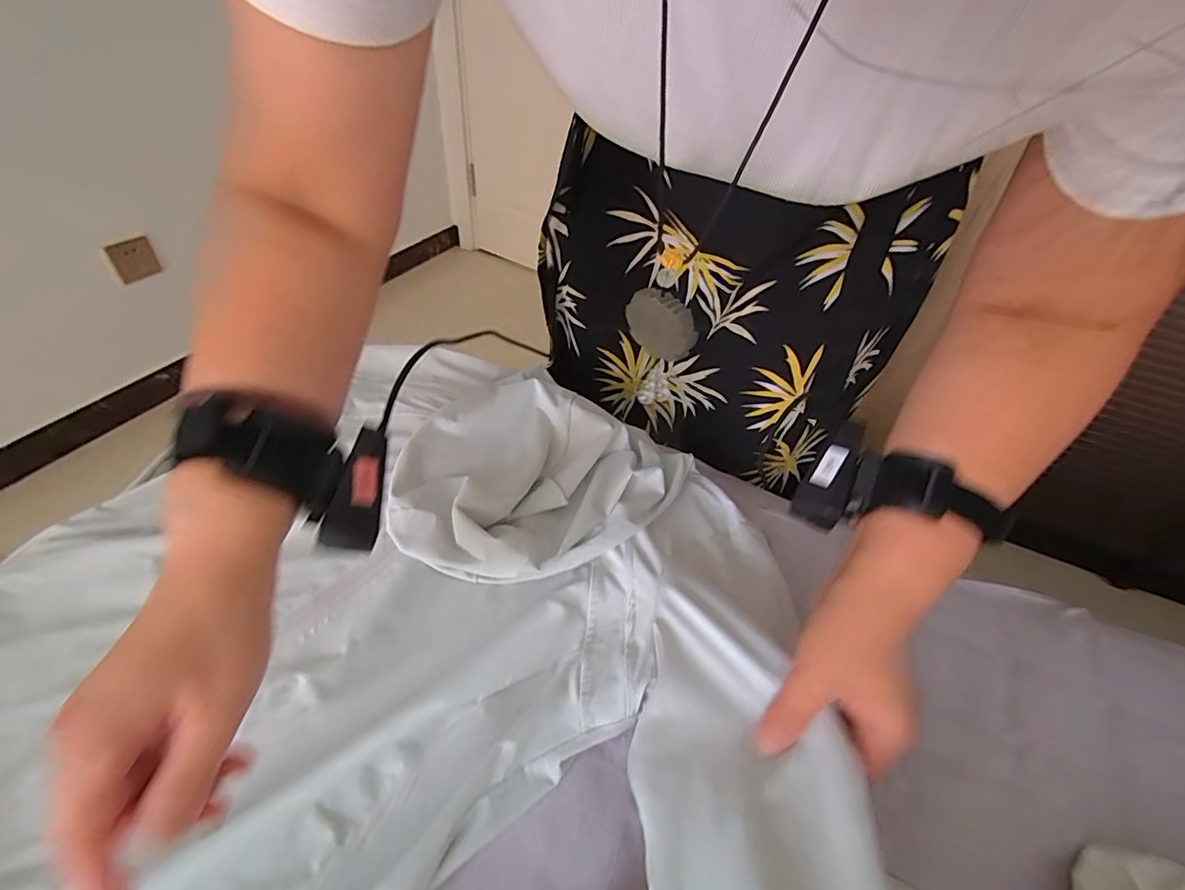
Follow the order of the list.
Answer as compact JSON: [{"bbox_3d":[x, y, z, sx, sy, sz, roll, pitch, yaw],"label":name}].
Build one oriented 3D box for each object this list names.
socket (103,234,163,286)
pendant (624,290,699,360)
[{"bbox_3d":[-1.040,-0.419,1.178,0.016,0.092,0.109,13,43,10],"label":"socket"},{"bbox_3d":[0.032,-0.056,0.246,0.006,0.030,0.043,-31,52,-32],"label":"pendant"}]

